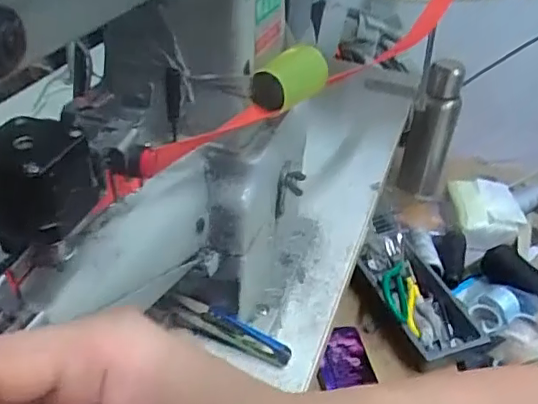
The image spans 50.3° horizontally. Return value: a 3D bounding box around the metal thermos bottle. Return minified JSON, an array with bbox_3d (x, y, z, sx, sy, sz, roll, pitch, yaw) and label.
[{"bbox_3d":[0.319,-0.131,1.124,0.082,0.264,0.097,17,38,15],"label":"metal thermos bottle"}]

